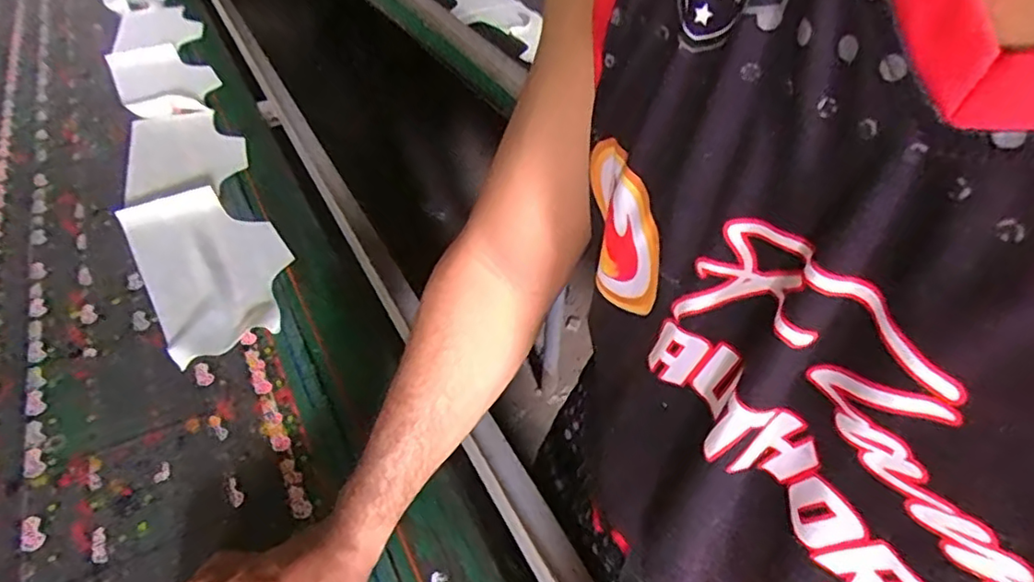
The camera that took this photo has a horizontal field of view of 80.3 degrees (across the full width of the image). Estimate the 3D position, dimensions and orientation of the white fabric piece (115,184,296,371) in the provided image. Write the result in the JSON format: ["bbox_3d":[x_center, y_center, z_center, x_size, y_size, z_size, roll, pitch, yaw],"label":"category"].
[{"bbox_3d":[-0.376,-0.044,0.757,0.162,0.018,0.305,-26,49,-25],"label":"white fabric piece"}]

